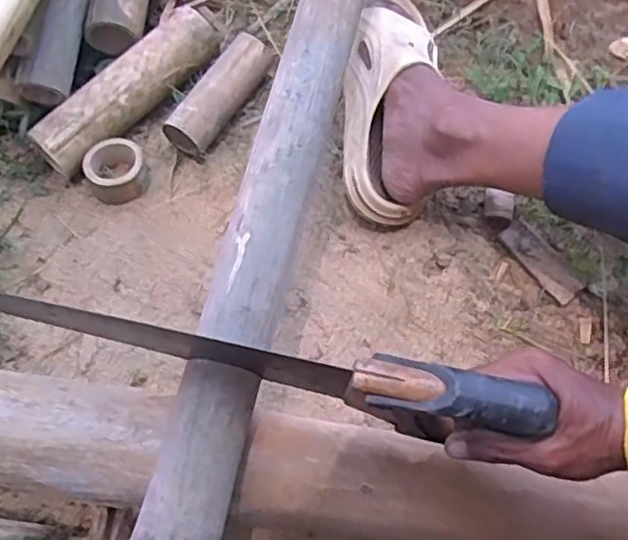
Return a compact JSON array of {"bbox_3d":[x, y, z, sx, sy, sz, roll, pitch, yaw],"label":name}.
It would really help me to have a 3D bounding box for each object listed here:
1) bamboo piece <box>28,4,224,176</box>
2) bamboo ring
[{"bbox_3d":[-0.206,-0.212,0.784,0.066,0.067,0.265,37,75,16],"label":"bamboo piece"},{"bbox_3d":[-0.219,-0.111,0.748,0.064,0.041,0.064,-1,68,3],"label":"bamboo ring"}]

